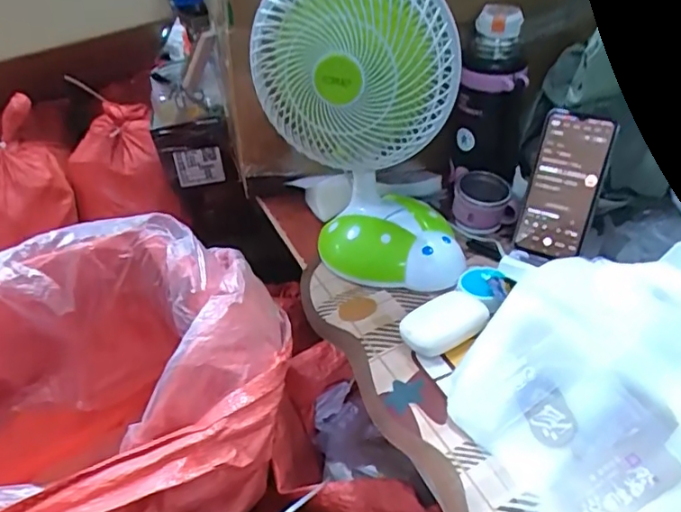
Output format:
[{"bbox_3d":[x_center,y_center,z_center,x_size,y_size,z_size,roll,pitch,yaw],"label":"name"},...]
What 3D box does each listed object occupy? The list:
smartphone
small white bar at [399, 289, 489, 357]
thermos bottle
[{"bbox_3d":[0.244,-0.075,0.620,0.070,0.156,0.011,19,18,25],"label":"smartphone"},{"bbox_3d":[0.105,0.067,0.573,0.087,0.015,0.056,-25,51,-3],"label":"small white bar"},{"bbox_3d":[0.186,-0.186,0.708,0.084,0.224,0.079,4,36,13],"label":"thermos bottle"}]

